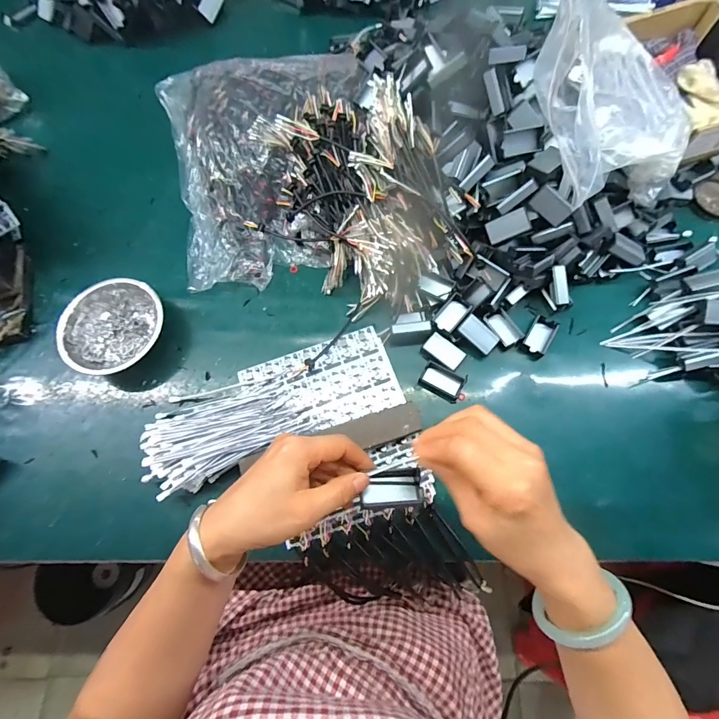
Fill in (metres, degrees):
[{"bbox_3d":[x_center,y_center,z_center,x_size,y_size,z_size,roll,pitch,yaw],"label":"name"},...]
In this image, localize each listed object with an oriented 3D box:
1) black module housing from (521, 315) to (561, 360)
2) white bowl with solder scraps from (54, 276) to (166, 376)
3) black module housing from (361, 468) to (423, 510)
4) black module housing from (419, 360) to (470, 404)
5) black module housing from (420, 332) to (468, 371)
[{"bbox_3d":[0.235,-0.029,0.496,0.032,0.015,0.053,30,75,10],"label":"black module housing"},{"bbox_3d":[-0.324,-0.047,0.505,0.126,0.045,0.121,0,72,1],"label":"white bowl with solder scraps"},{"bbox_3d":[0.027,0.109,0.322,0.051,0.021,0.027,-6,72,-1],"label":"black module housing"},{"bbox_3d":[0.105,0.028,0.483,0.053,0.013,0.035,27,74,10],"label":"black module housing"},{"bbox_3d":[0.108,-0.008,0.488,0.052,0.011,0.034,33,75,11],"label":"black module housing"}]

